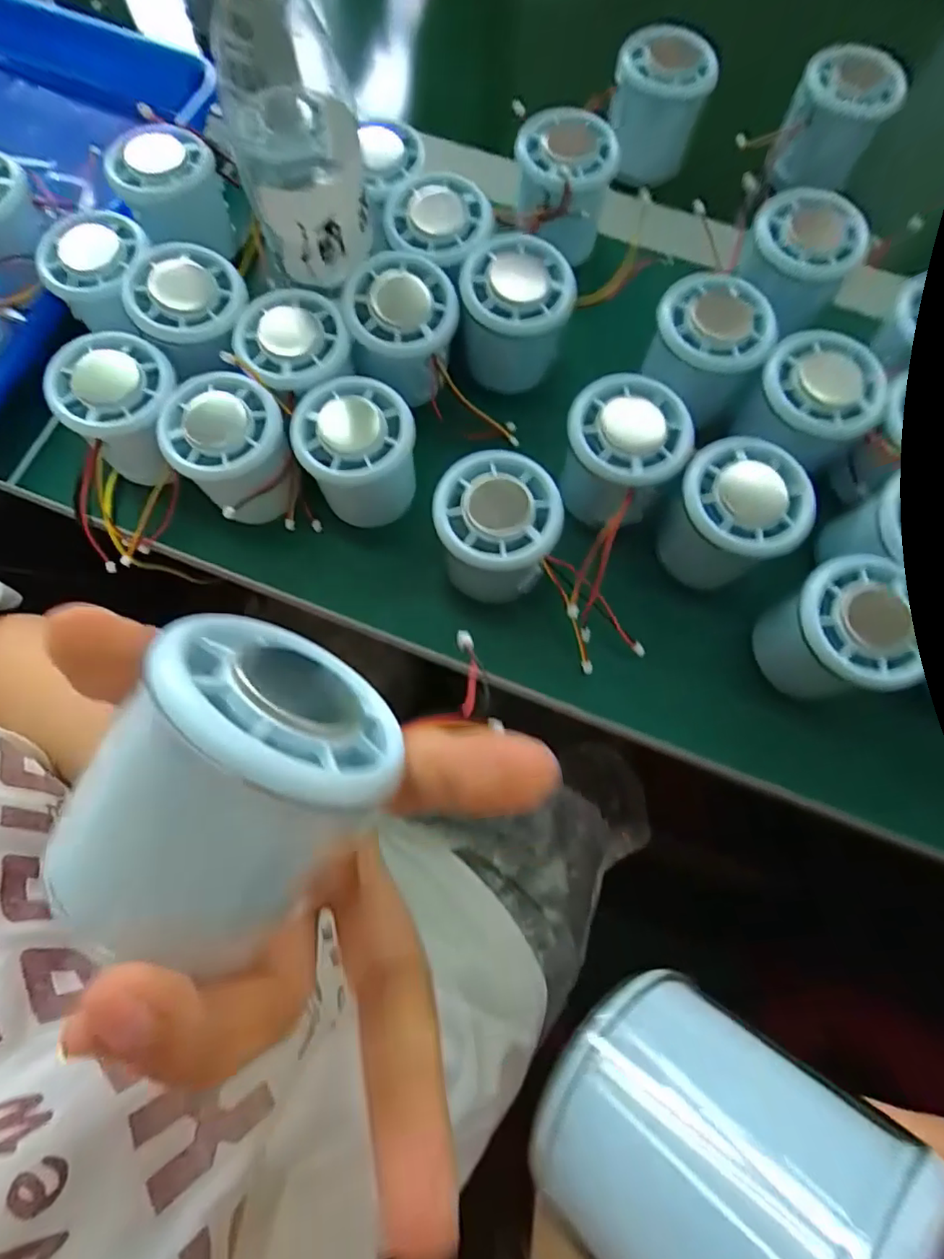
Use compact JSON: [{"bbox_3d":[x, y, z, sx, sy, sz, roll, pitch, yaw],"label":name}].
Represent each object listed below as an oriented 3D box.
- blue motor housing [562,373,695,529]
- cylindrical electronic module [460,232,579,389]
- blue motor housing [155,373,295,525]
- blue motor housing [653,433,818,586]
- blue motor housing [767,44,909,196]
[{"bbox_3d":[0.073,-0.087,0.288,0.061,0.047,0.060,-13,74,-4],"label":"blue motor housing"},{"bbox_3d":[0.022,-0.165,0.308,0.058,0.054,0.059,0,74,0],"label":"cylindrical electronic module"},{"bbox_3d":[-0.118,-0.089,0.293,0.054,0.052,0.055,0,74,0],"label":"blue motor housing"},{"bbox_3d":[0.126,-0.054,0.285,0.051,0.058,0.054,0,74,0],"label":"blue motor housing"},{"bbox_3d":[0.223,-0.313,0.360,0.056,0.058,0.048,27,76,7],"label":"blue motor housing"}]

